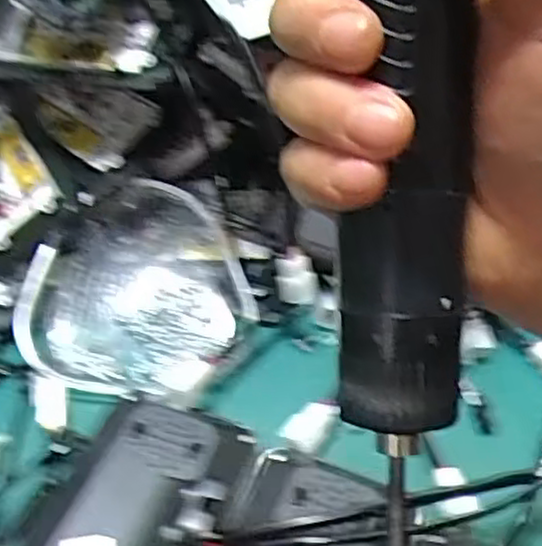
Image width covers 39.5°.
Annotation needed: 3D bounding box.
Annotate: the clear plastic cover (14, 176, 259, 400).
[{"bbox_3d":[-0.088,0.009,0.489,0.143,0.055,0.149,17,42,13],"label":"clear plastic cover"}]

